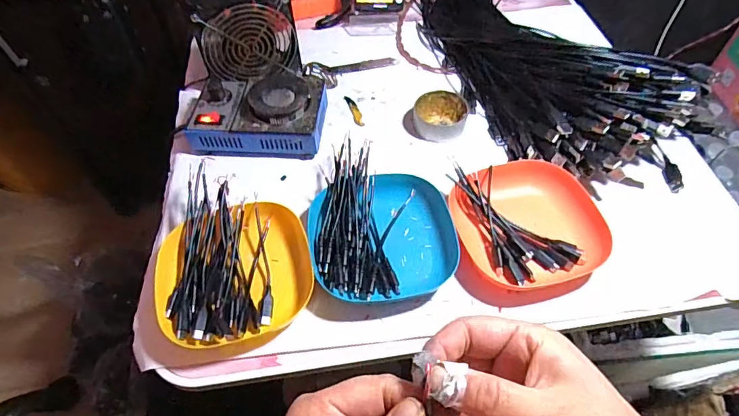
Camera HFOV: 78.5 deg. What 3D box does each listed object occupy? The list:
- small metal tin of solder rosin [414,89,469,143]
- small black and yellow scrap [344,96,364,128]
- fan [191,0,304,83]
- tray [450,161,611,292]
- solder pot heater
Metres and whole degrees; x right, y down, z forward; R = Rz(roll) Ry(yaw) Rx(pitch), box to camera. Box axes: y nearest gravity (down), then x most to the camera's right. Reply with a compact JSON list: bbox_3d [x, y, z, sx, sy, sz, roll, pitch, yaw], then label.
[{"bbox_3d":[0.086,-0.113,0.553,0.062,0.025,0.058,-1,55,1],"label":"small metal tin of solder rosin"},{"bbox_3d":[-0.019,-0.125,0.579,0.012,0.004,0.059,-17,56,-10],"label":"small black and yellow scrap"},{"bbox_3d":[-0.149,-0.212,0.560,0.118,0.110,0.034,-13,56,-7],"label":"fan"},{"bbox_3d":[0.153,0.014,0.449,0.134,0.036,0.135,-12,56,-6],"label":"tray"},{"bbox_3d":[-0.130,-0.114,0.534,0.150,0.064,0.107,-1,55,1],"label":"solder pot heater"}]

